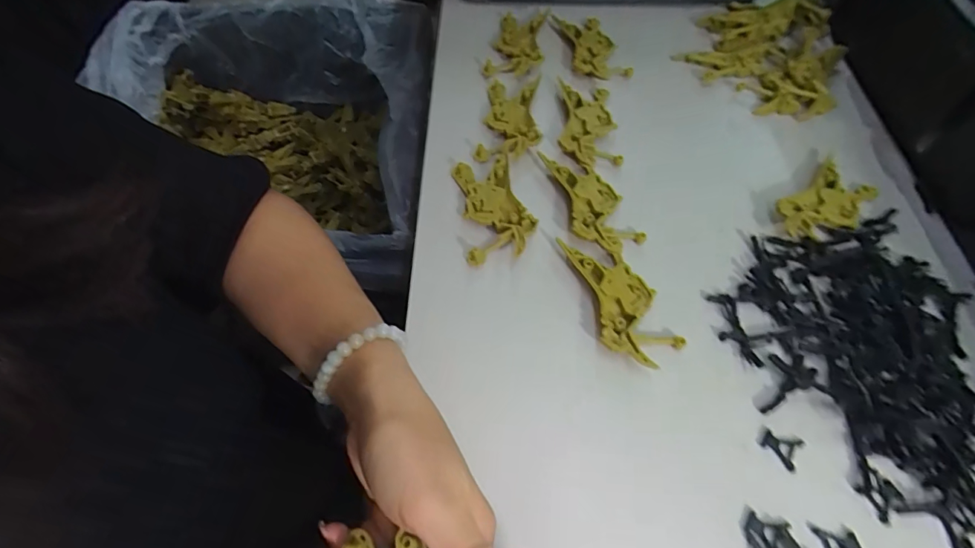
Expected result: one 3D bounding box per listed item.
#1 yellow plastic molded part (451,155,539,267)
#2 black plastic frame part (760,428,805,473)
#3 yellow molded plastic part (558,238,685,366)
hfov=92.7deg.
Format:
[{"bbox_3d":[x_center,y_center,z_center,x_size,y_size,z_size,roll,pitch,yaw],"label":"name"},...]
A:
[{"bbox_3d":[0.005,-0.050,0.353,0.050,0.018,0.090,-9,60,-4],"label":"yellow plastic molded part"},{"bbox_3d":[0.171,0.100,0.270,0.021,0.004,0.020,29,65,16],"label":"black plastic frame part"},{"bbox_3d":[0.085,0.015,0.313,0.047,0.014,0.099,-21,62,-11],"label":"yellow molded plastic part"}]

